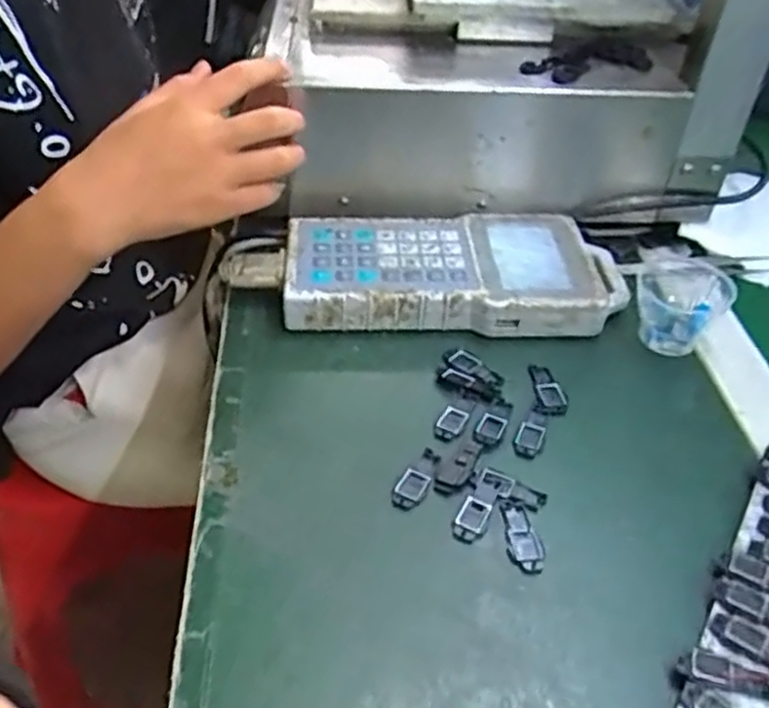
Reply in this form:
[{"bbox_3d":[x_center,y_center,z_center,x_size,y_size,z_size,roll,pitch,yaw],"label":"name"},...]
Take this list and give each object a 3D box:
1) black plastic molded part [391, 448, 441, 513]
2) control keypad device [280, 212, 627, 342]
[{"bbox_3d":[0.017,0.064,0.394,0.016,0.004,0.040,16,43,18],"label":"black plastic molded part"},{"bbox_3d":[0.048,-0.056,0.516,0.226,0.035,0.106,2,42,-3],"label":"control keypad device"}]

